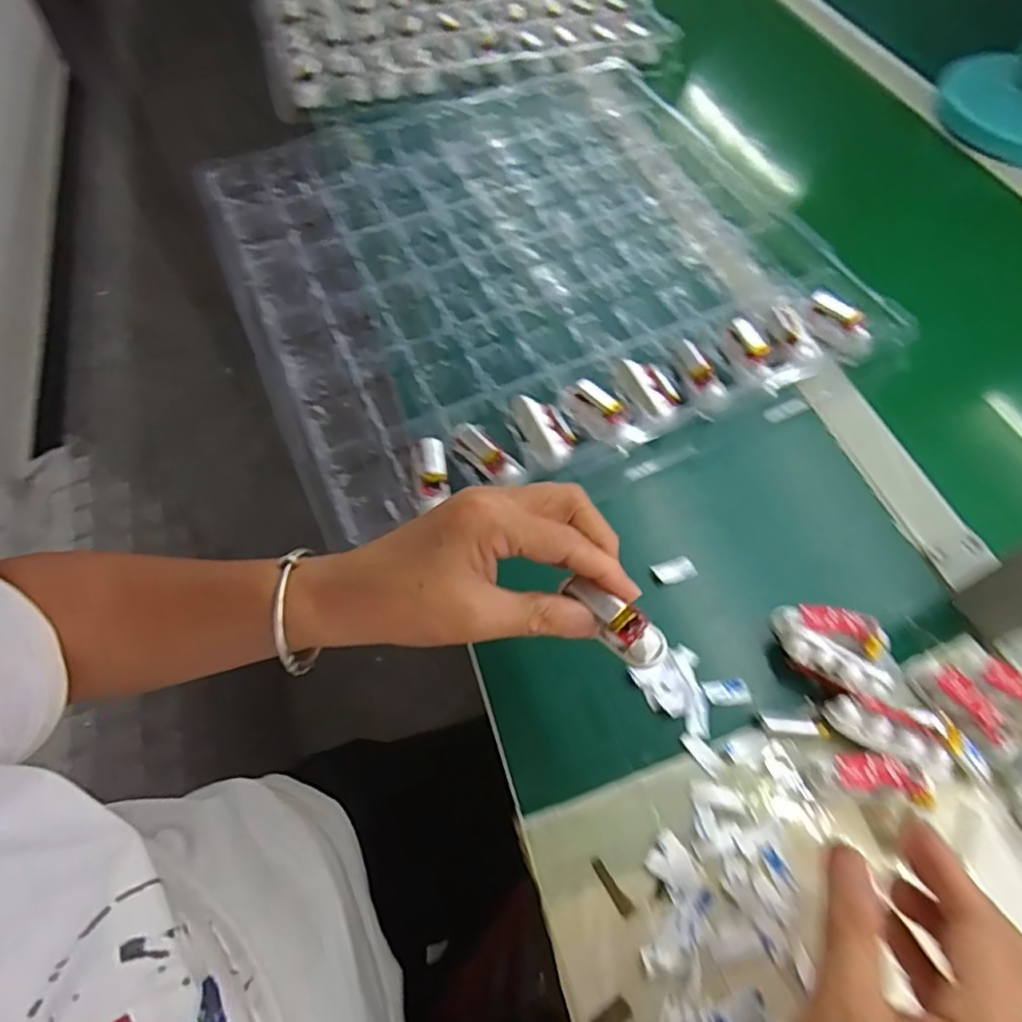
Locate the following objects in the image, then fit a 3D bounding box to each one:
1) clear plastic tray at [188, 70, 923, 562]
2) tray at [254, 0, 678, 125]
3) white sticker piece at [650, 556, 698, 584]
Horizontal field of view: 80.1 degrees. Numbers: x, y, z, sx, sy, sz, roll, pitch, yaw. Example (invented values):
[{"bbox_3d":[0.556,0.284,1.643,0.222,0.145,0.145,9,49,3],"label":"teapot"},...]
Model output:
[{"bbox_3d":[0.005,-0.227,0.538,0.466,0.042,0.481,-21,62,-12],"label":"clear plastic tray"},{"bbox_3d":[-0.084,-0.666,0.772,0.461,0.030,0.483,-13,60,-8],"label":"tray"},{"bbox_3d":[0.106,0.038,0.394,0.027,0.004,0.015,-17,61,-10],"label":"white sticker piece"}]

